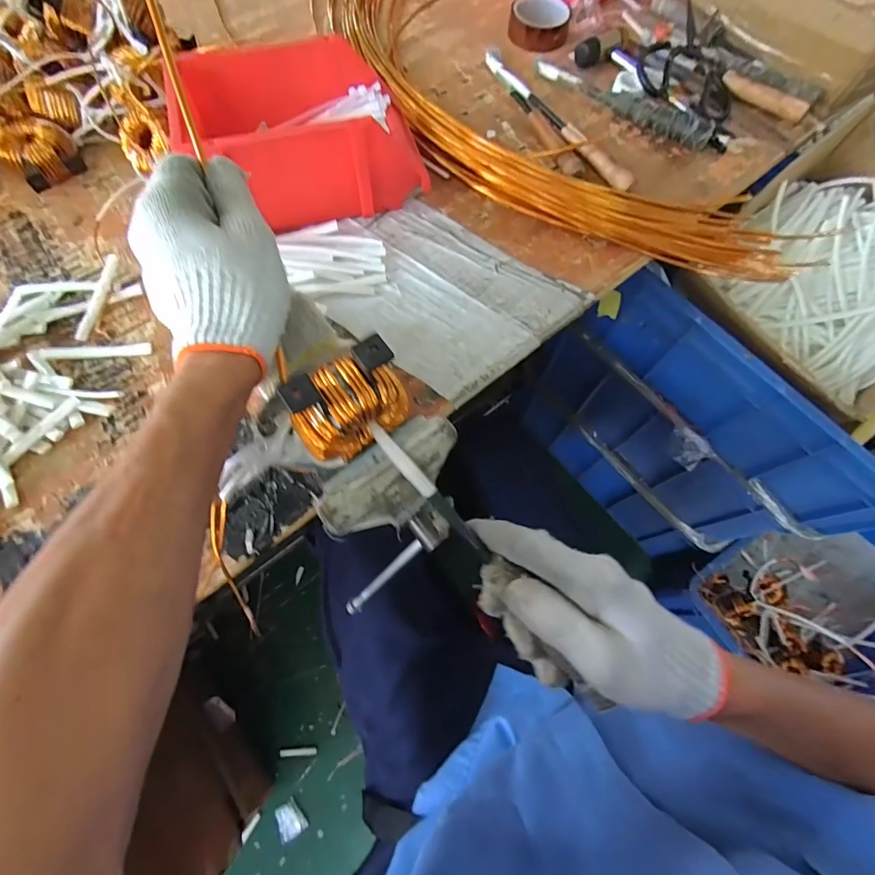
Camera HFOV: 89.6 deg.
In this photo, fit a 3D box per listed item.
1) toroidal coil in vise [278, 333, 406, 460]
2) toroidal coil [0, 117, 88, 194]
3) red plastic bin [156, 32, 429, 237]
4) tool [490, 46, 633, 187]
[{"bbox_3d":[-0.054,-0.021,0.270,0.072,0.066,0.041,-41,76,-17],"label":"toroidal coil in vise"},{"bbox_3d":[-0.464,-0.333,0.521,0.071,0.042,0.074,1,68,-3],"label":"toroidal coil"},{"bbox_3d":[-0.150,-0.345,0.505,0.242,0.117,0.171,-14,70,-9],"label":"red plastic bin"},{"bbox_3d":[0.154,-0.441,0.602,0.031,0.028,0.317,-29,73,-13],"label":"tool"}]

